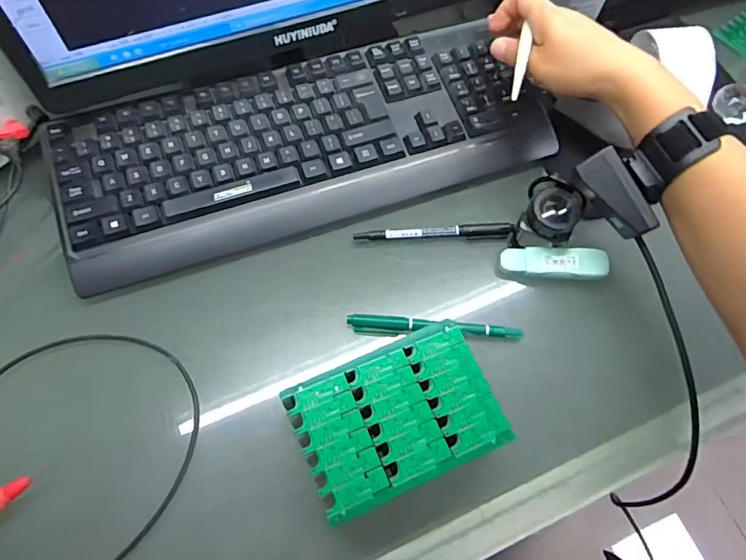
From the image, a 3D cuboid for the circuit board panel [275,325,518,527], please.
[{"bbox_3d":[0.016,0.087,0.324,0.128,0.005,0.086,-22,69,-11],"label":"circuit board panel"}]

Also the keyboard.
[{"bbox_3d":[-0.056,-0.124,0.446,0.422,0.035,0.154,-18,68,-11],"label":"keyboard"}]

